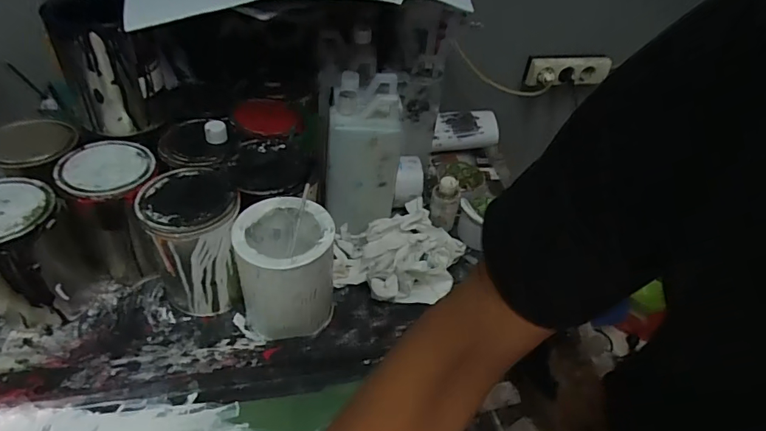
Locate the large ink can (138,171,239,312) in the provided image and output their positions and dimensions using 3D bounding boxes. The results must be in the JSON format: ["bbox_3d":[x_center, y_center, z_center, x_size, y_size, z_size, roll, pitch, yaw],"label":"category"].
[{"bbox_3d":[-0.218,0.034,0.565,0.107,0.157,0.103,-13,45,-15],"label":"large ink can"}]

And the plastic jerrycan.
[{"bbox_3d":[-0.024,-0.092,0.657,0.095,0.179,0.121,3,43,2],"label":"plastic jerrycan"}]

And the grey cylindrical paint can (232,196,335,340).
[{"bbox_3d":[-0.111,0.065,0.551,0.105,0.144,0.106,1,43,-1],"label":"grey cylindrical paint can"}]

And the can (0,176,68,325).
[{"bbox_3d":[-0.410,0.046,0.535,0.098,0.153,0.106,1,43,-1],"label":"can"}]

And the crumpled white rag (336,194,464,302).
[{"bbox_3d":[0.022,0.055,0.650,0.189,0.059,0.147,-17,46,-25],"label":"crumpled white rag"}]

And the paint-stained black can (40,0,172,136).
[{"bbox_3d":[-0.335,-0.183,0.577,0.107,0.152,0.107,-22,50,-28],"label":"paint-stained black can"}]

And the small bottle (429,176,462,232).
[{"bbox_3d":[0.095,-0.019,0.705,0.044,0.081,0.034,8,43,7],"label":"small bottle"}]

